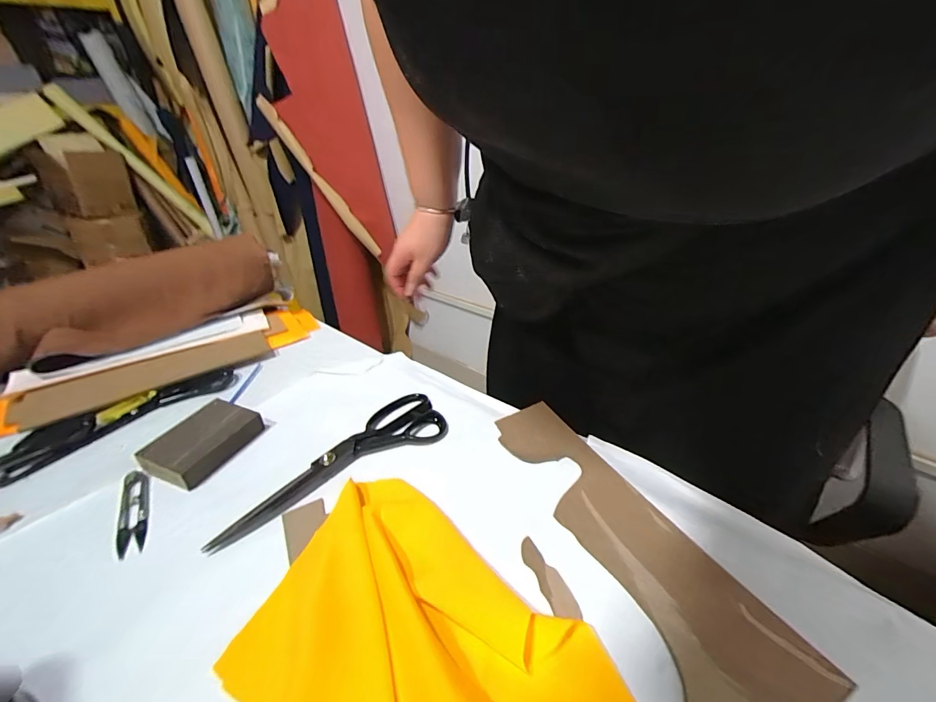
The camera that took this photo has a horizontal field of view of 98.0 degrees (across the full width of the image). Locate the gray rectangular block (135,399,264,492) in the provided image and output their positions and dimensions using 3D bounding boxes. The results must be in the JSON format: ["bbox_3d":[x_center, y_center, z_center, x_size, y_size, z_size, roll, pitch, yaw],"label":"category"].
[{"bbox_3d":[-0.289,0.097,0.445,0.064,0.027,0.100,9,33,21],"label":"gray rectangular block"}]

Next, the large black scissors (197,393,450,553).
[{"bbox_3d":[-0.139,0.108,0.426,0.243,0.017,0.081,-22,35,-29],"label":"large black scissors"}]

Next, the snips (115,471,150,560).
[{"bbox_3d":[-0.318,0.154,0.388,0.024,0.017,0.098,-19,34,-28],"label":"snips"}]

